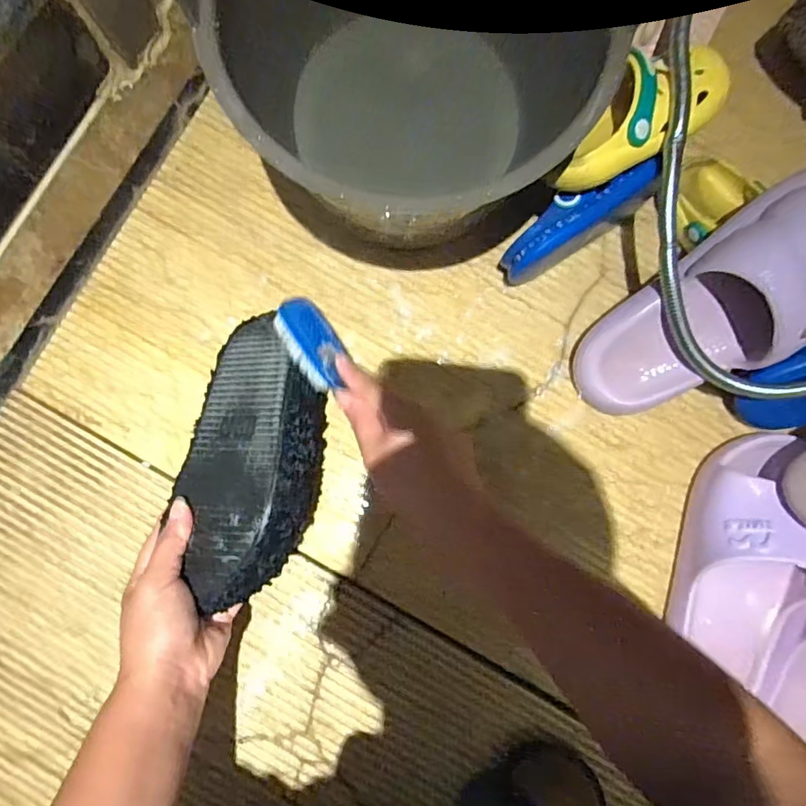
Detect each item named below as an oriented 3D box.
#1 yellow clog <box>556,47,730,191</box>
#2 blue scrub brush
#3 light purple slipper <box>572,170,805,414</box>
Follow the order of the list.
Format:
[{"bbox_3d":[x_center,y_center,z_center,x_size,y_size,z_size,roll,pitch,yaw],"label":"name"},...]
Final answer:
[{"bbox_3d":[0.186,-0.227,0.411,0.162,0.056,0.066,-29,88,-4],"label":"yellow clog"},{"bbox_3d":[-0.074,-0.050,0.430,0.039,0.029,0.078,-33,86,-5],"label":"blue scrub brush"},{"bbox_3d":[0.262,-0.078,0.413,0.257,0.079,0.106,-38,86,24],"label":"light purple slipper"}]

